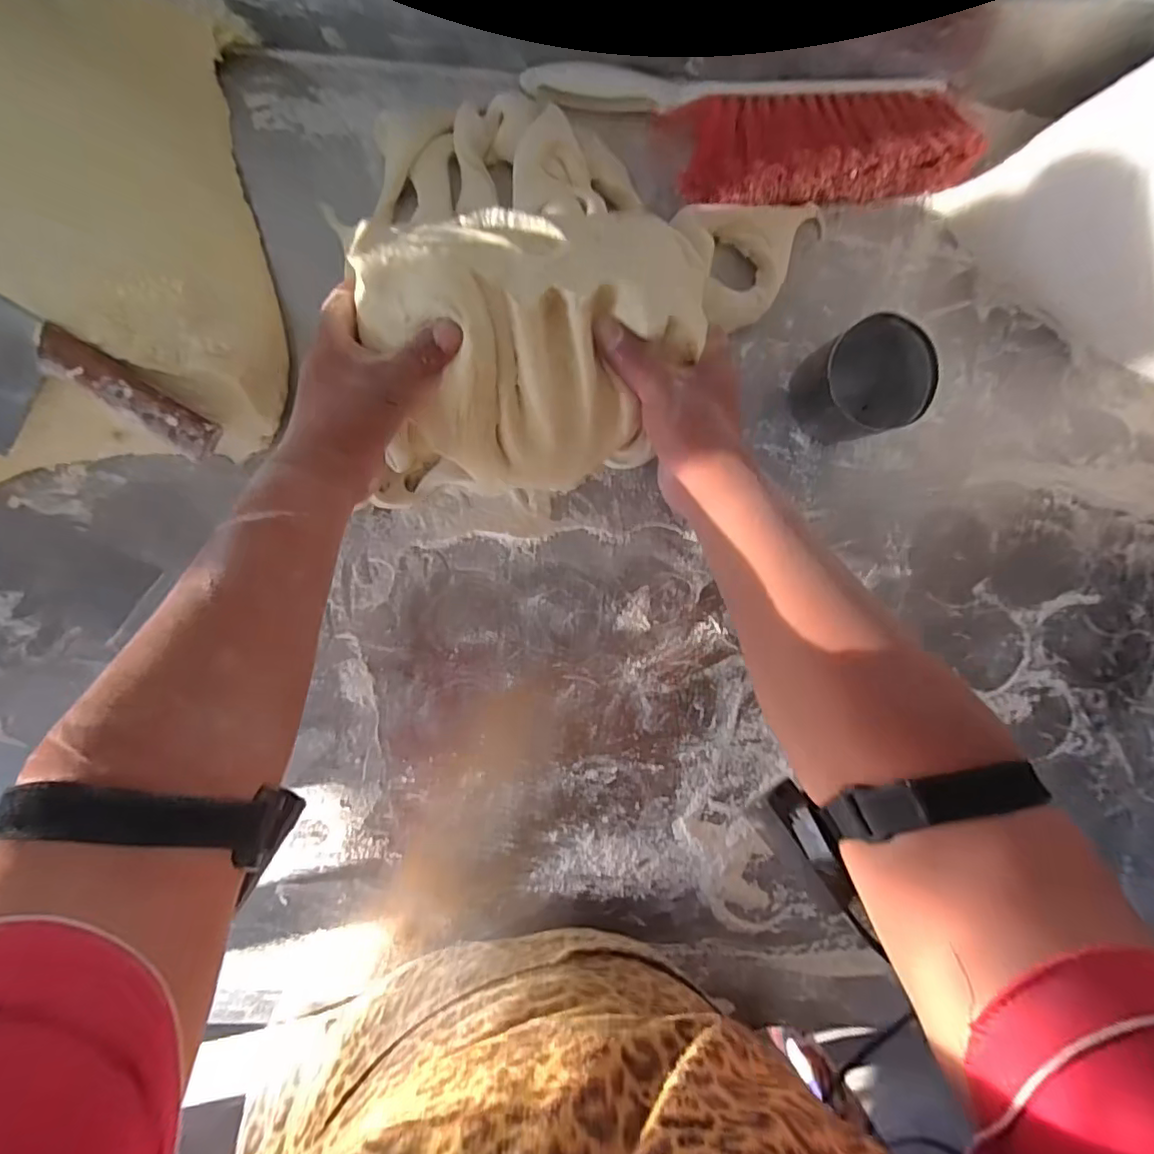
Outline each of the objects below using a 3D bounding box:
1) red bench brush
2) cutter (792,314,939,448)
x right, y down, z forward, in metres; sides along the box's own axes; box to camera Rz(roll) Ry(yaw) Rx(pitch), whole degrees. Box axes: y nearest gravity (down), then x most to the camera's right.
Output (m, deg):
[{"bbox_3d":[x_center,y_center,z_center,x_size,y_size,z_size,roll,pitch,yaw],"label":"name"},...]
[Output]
[{"bbox_3d":[0.140,-0.331,0.425,0.333,0.045,0.088,1,97,-3],"label":"red bench brush"},{"bbox_3d":[0.217,-0.150,0.439,0.074,0.067,0.080,0,97,-3],"label":"cutter"}]

